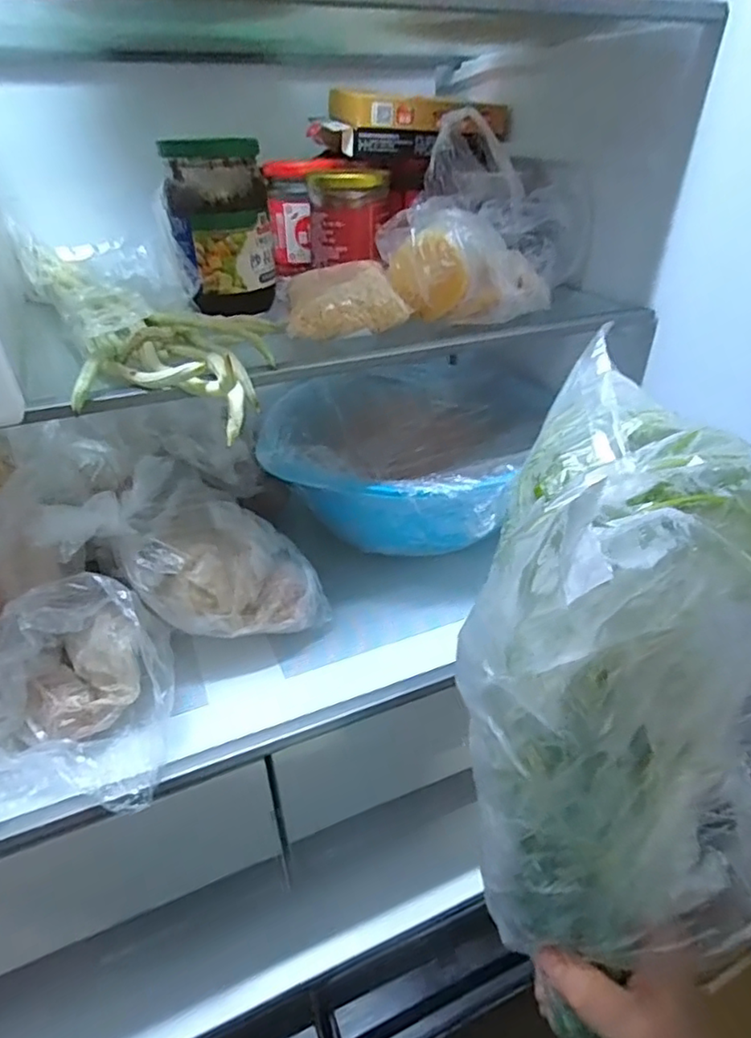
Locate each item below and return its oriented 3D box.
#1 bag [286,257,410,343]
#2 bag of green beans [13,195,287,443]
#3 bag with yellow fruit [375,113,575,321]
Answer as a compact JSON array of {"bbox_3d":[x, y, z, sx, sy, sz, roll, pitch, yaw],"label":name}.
[{"bbox_3d":[-0.024,-0.169,0.450,0.084,0.032,0.094,-3,35,-7],"label":"bag"},{"bbox_3d":[-0.167,-0.157,0.422,0.123,0.054,0.332,-17,39,-25],"label":"bag of green beans"},{"bbox_3d":[0.085,-0.232,0.466,0.145,0.111,0.163,10,36,11],"label":"bag with yellow fruit"}]

